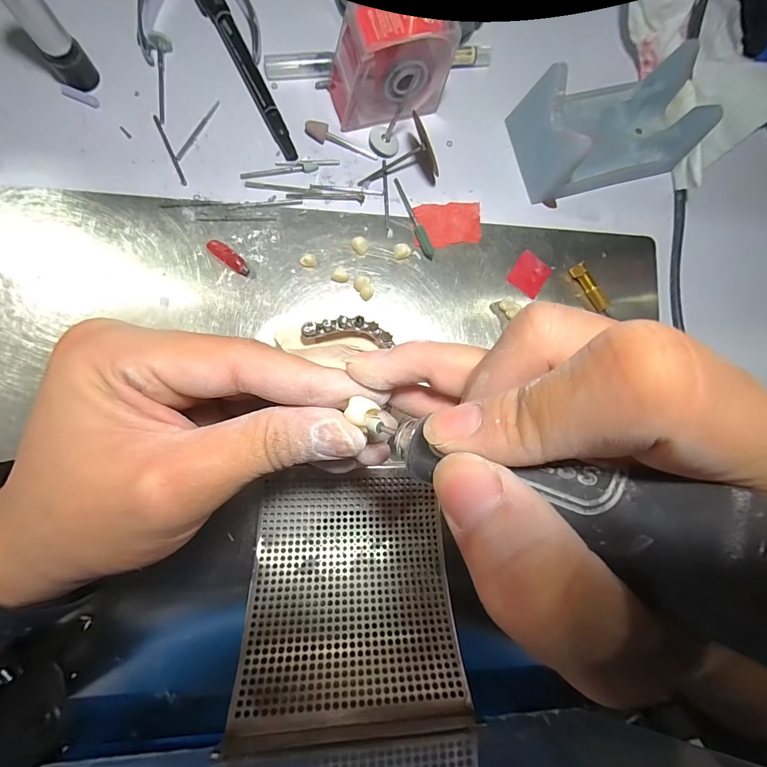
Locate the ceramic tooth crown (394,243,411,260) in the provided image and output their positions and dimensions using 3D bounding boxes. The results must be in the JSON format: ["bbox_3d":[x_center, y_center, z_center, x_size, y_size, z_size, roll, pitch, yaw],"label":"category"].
[{"bbox_3d":[0.012,-0.079,0.220,0.010,0.006,0.008,-2,86,-7],"label":"ceramic tooth crown"}]

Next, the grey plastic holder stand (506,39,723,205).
[{"bbox_3d":[0.140,-0.160,0.222,0.105,0.039,0.060,-18,88,-8],"label":"grey plastic holder stand"}]

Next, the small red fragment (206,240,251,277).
[{"bbox_3d":[-0.087,-0.071,0.207,0.025,0.007,0.009,40,82,-3],"label":"small red fragment"}]

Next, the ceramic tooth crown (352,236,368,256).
[{"bbox_3d":[-0.014,-0.082,0.217,0.009,0.007,0.009,1,86,-7],"label":"ceramic tooth crown"}]

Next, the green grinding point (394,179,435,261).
[{"bbox_3d":[0.018,-0.101,0.222,0.007,0.006,0.053,-26,89,-8],"label":"green grinding point"}]

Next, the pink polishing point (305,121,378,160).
[{"bbox_3d":[-0.025,-0.148,0.221,0.044,0.008,0.009,13,84,-6],"label":"pink polishing point"}]

